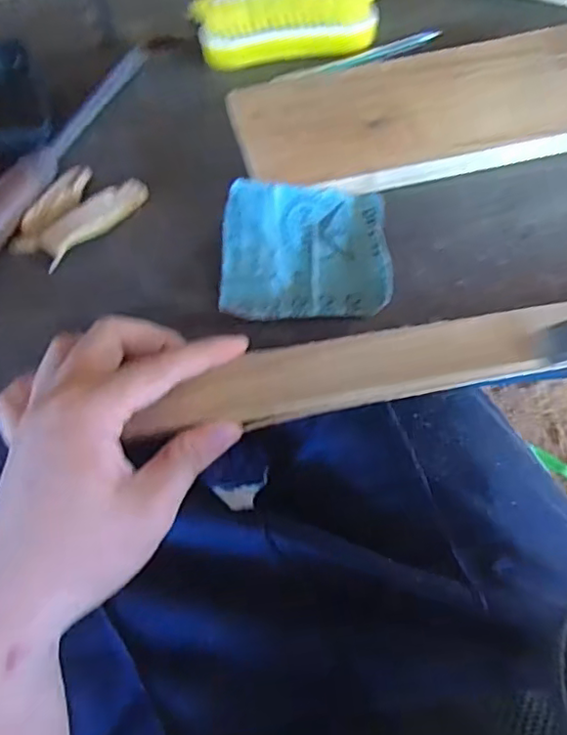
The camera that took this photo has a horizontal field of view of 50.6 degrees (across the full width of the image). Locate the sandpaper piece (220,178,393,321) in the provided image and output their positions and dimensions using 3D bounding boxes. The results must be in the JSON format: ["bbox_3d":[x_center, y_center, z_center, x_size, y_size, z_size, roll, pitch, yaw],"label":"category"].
[{"bbox_3d":[0.012,-0.069,0.337,0.093,0.023,0.086,-3,59,3],"label":"sandpaper piece"}]

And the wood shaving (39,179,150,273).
[{"bbox_3d":[-0.116,-0.091,0.364,0.027,0.006,0.077,37,68,23],"label":"wood shaving"}]

